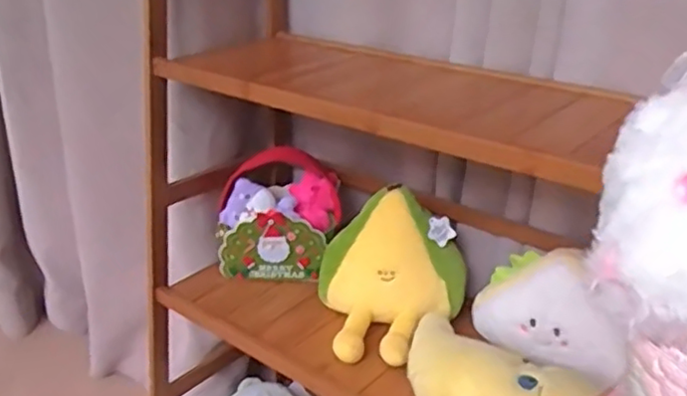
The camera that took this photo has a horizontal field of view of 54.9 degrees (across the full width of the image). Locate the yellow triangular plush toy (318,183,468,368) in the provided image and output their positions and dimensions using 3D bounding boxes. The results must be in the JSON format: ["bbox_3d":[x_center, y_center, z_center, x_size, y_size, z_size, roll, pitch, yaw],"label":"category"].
[{"bbox_3d":[0.062,0.092,0.844,0.192,0.167,0.152,4,25,4],"label":"yellow triangular plush toy"}]

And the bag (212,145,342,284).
[{"bbox_3d":[-0.095,0.020,1.003,0.178,0.165,0.124,3,25,2],"label":"bag"}]

